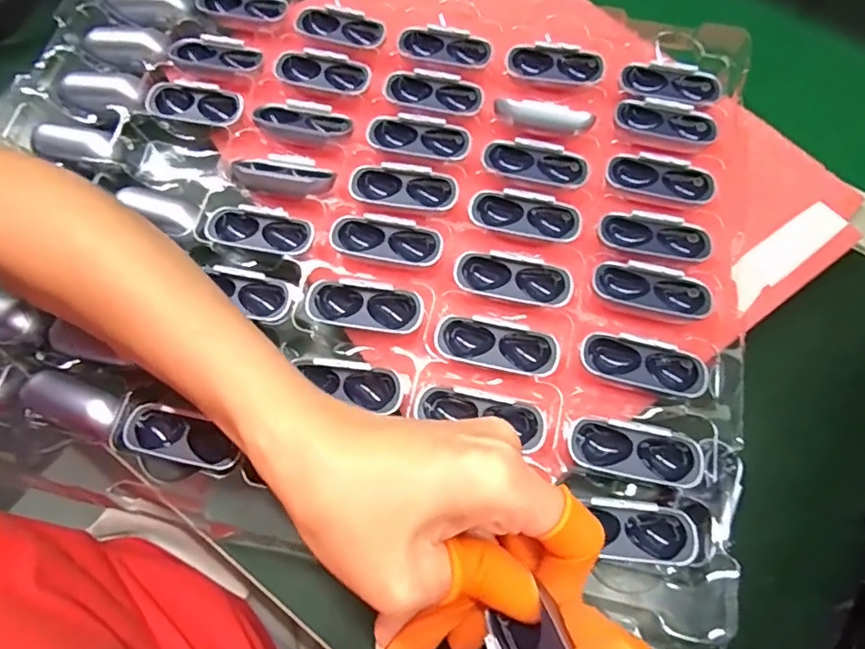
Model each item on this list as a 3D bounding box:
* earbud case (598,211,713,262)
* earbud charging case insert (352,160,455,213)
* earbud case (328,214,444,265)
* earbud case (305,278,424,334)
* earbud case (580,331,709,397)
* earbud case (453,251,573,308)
[{"bbox_3d":[0.120,-0.047,0.305,0.058,0.010,0.023,9,66,4],"label":"earbud case"},{"bbox_3d":[-0.016,-0.078,0.318,0.058,0.017,0.024,6,103,1],"label":"earbud charging case insert"},{"bbox_3d":[-0.025,-0.045,0.305,0.059,0.014,0.021,11,63,6],"label":"earbud case"},{"bbox_3d":[-0.035,-0.008,0.293,0.059,0.015,0.023,8,82,10],"label":"earbud case"},{"bbox_3d":[0.103,0.020,0.275,0.059,0.013,0.022,13,66,6],"label":"earbud case"},{"bbox_3d":[0.042,-0.023,0.295,0.059,0.016,0.023,14,66,6],"label":"earbud case"}]

